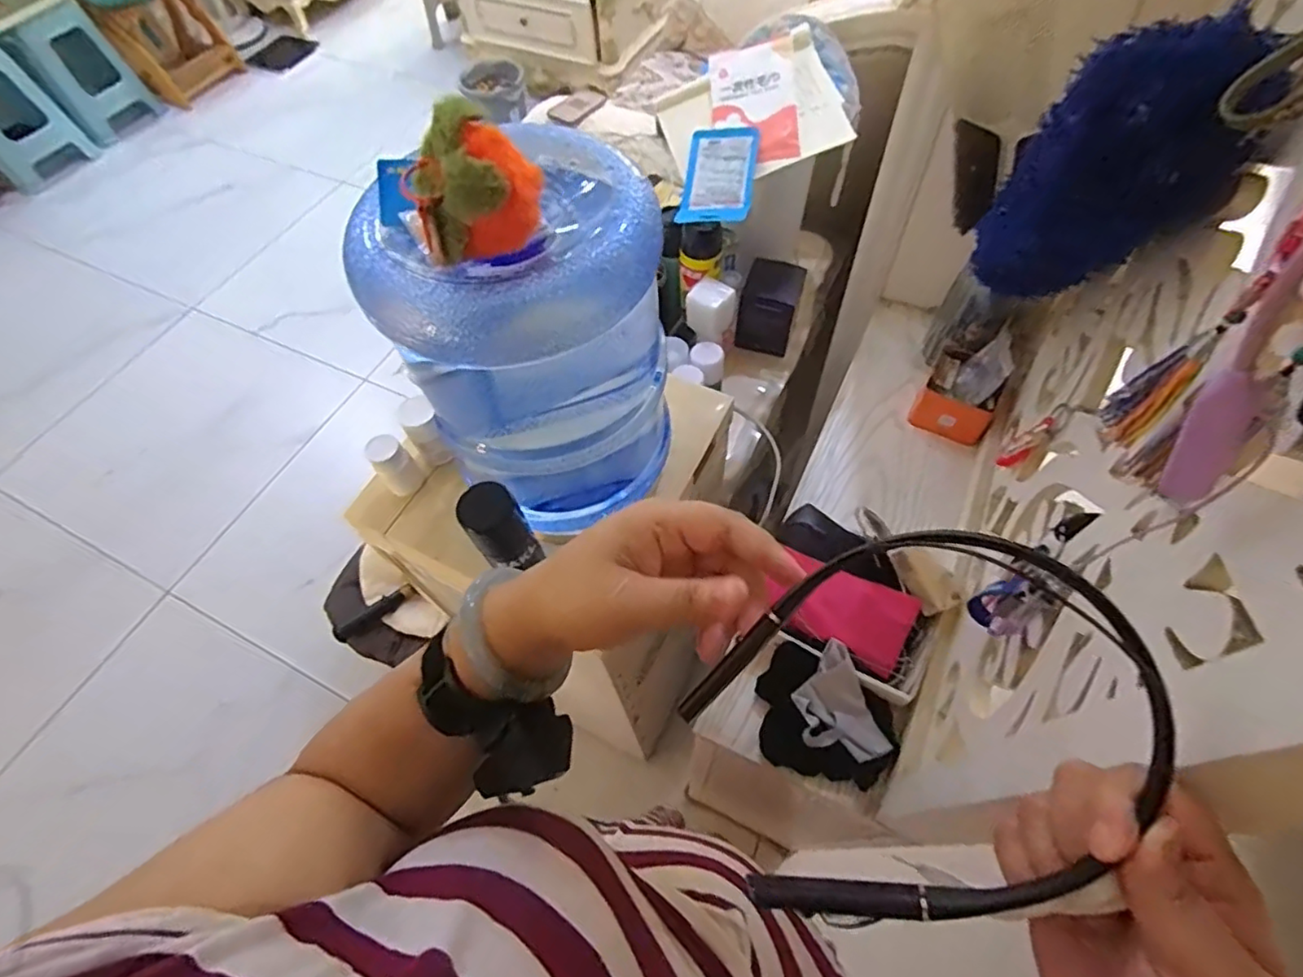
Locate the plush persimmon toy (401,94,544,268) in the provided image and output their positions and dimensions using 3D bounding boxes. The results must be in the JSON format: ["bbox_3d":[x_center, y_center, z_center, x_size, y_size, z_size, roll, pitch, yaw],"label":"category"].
[{"bbox_3d":[-0.100,-0.170,0.346,0.071,0.067,0.050,-12,60,-4],"label":"plush persimmon toy"}]

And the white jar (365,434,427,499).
[{"bbox_3d":[-0.251,-0.024,0.599,0.035,0.061,0.033,-1,60,2],"label":"white jar"}]

